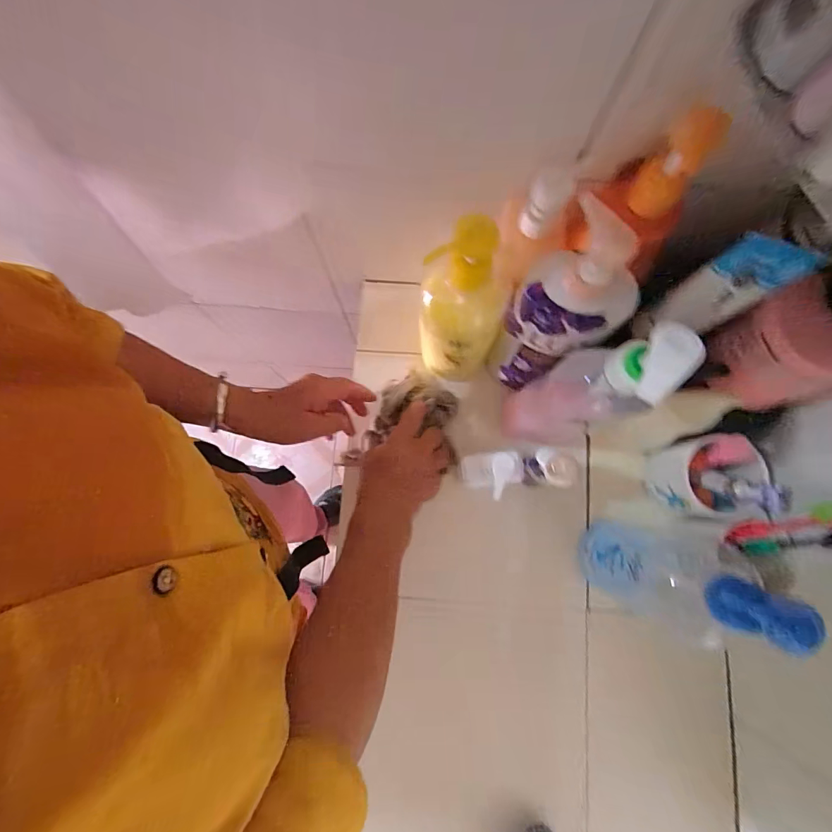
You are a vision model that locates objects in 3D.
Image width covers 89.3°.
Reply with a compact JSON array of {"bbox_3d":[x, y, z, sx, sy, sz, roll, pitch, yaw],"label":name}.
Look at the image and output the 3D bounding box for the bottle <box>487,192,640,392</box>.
[{"bbox_3d":[0.121,-0.077,0.398,0.054,0.247,0.072,-34,81,-6],"label":"bottle"}]

